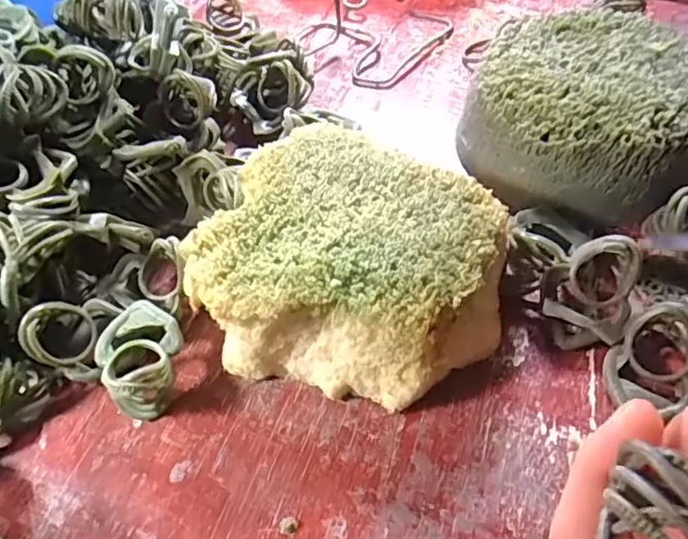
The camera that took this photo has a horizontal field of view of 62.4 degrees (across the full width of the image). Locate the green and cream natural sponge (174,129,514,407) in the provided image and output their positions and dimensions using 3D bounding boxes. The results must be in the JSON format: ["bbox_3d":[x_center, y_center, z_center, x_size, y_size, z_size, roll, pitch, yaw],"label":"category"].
[{"bbox_3d":[0.004,-0.004,0.223,0.113,0.043,0.101,9,56,10],"label":"green and cream natural sponge"}]

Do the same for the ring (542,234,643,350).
[{"bbox_3d":[0.093,0.010,0.209,0.026,0.035,0.032,31,63,23],"label":"ring"}]

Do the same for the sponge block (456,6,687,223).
[{"bbox_3d":[0.113,-0.075,0.263,0.099,0.045,0.107,29,62,22],"label":"sponge block"}]

